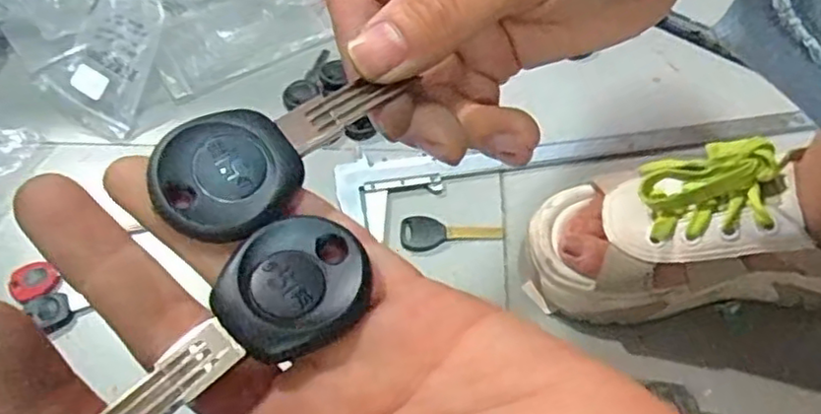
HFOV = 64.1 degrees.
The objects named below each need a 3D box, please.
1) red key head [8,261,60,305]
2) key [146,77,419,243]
[{"bbox_3d":[-0.265,0.052,0.461,0.028,0.007,0.031,30,62,17],"label":"red key head"},{"bbox_3d":[-0.029,-0.015,0.155,0.060,0.009,0.027,-35,81,-27],"label":"key"}]

